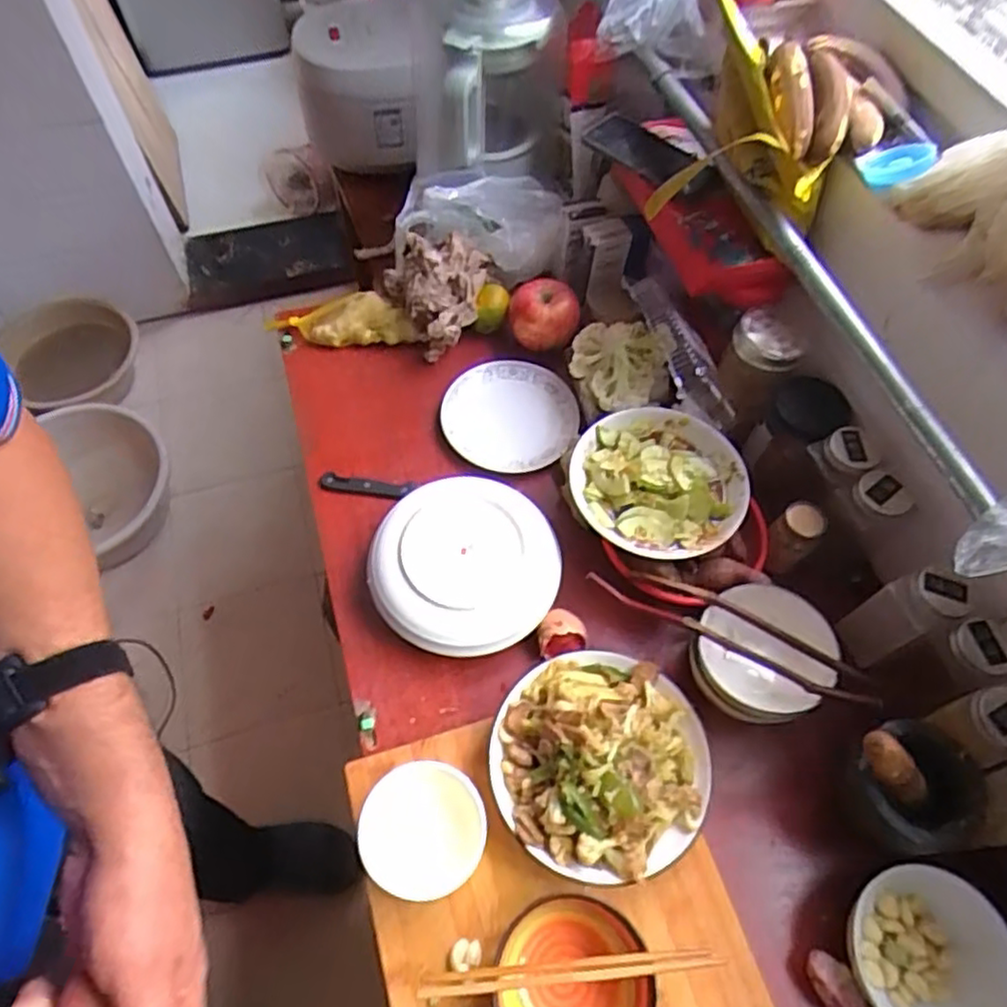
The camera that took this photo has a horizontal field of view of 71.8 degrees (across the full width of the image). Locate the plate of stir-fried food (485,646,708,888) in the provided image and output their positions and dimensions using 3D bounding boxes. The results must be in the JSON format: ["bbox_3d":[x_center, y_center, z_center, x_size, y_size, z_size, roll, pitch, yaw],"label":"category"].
[{"bbox_3d":[0.088,0.225,0.621,0.192,0.061,0.192,-1,63,1],"label":"plate of stir-fried food"}]

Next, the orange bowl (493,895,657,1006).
[{"bbox_3d":[0.055,0.378,0.547,0.117,0.051,0.118,-1,63,1],"label":"orange bowl"}]

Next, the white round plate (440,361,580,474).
[{"bbox_3d":[0.009,-0.116,0.874,0.168,0.034,0.156,-1,63,1],"label":"white round plate"}]

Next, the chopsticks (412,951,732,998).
[{"bbox_3d":[0.051,0.351,0.521,0.223,0.016,0.015,-4,63,-1],"label":"chopsticks"}]

